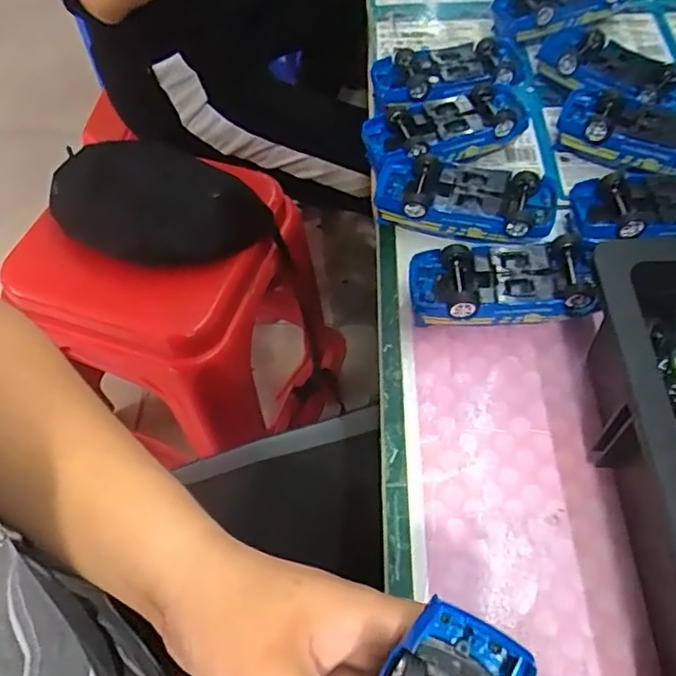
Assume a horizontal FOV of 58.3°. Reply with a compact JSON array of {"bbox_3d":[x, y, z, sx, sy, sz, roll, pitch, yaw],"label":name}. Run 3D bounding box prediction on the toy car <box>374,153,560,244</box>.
[{"bbox_3d":[0.095,-0.103,0.454,0.133,0.032,0.056,12,59,8],"label":"toy car"}]

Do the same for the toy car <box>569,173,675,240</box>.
[{"bbox_3d":[0.248,-0.093,0.452,0.141,0.033,0.067,-2,58,0],"label":"toy car"}]

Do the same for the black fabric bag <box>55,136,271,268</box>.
[{"bbox_3d":[-0.215,-0.153,0.717,0.264,0.041,0.139,21,94,7],"label":"black fabric bag"}]

